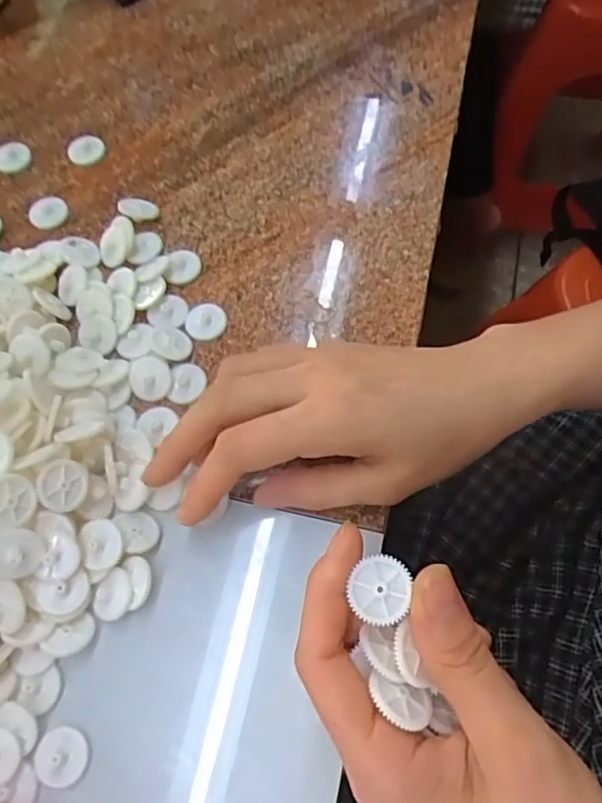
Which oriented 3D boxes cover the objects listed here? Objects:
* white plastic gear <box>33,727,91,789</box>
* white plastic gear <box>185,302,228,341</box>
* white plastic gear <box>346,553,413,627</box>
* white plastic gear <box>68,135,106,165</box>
[{"bbox_3d":[-0.095,0.141,0.227,0.021,0.004,0.019,15,68,9],"label":"white plastic gear"},{"bbox_3d":[-0.051,-0.043,0.307,0.022,0.005,0.020,-1,66,3],"label":"white plastic gear"},{"bbox_3d":[0.026,0.062,0.188,0.019,0.004,0.022,16,68,10],"label":"white plastic gear"},{"bbox_3d":[-0.135,-0.158,0.360,0.023,0.004,0.021,-21,67,-6],"label":"white plastic gear"}]

